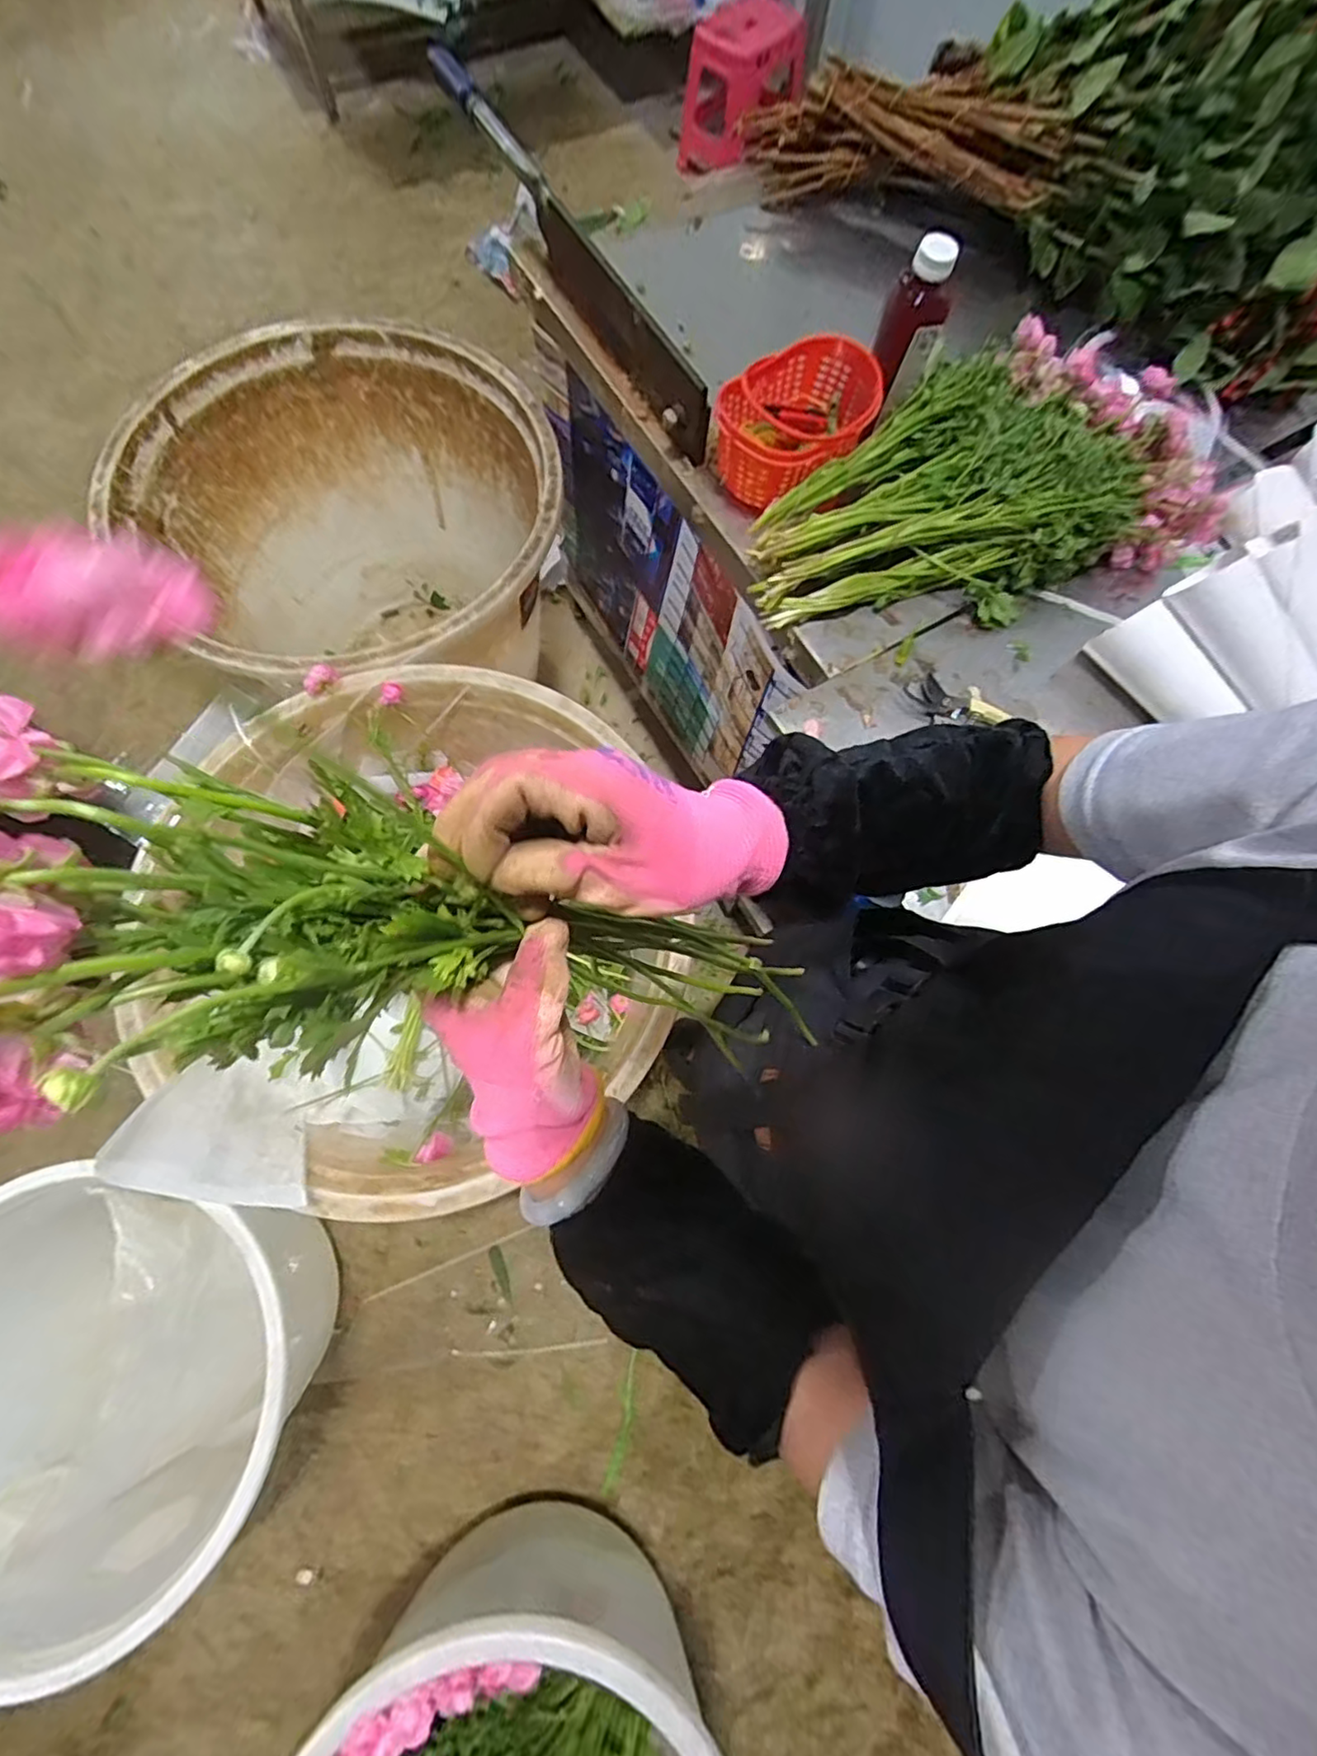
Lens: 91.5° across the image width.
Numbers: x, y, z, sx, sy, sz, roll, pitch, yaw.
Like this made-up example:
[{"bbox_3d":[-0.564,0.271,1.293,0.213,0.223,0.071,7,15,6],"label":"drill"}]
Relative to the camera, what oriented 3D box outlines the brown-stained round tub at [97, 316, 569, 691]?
[{"bbox_3d":[-0.537,-0.573,1.311,0.715,0.545,0.738,1,73,-2],"label":"brown-stained round tub"}]

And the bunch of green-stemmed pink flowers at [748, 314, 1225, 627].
[{"bbox_3d":[0.360,-0.459,0.762,0.553,0.096,0.311,-22,75,-9],"label":"bunch of green-stemmed pink flowers"}]

